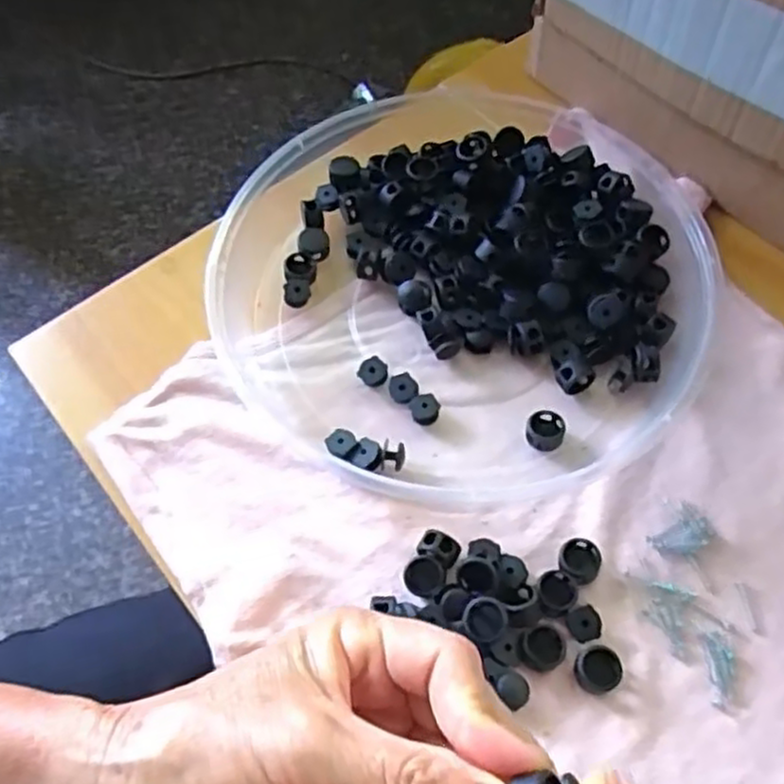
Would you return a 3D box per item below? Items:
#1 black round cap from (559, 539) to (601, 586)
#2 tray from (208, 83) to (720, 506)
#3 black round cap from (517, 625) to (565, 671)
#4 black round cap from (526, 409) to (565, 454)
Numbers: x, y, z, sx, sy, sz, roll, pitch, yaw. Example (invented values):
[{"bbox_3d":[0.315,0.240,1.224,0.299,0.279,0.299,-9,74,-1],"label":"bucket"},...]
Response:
[{"bbox_3d":[0.079,0.071,0.311,0.017,0.007,0.017,-2,61,3],"label":"black round cap"},{"bbox_3d":[0.038,-0.062,0.370,0.223,0.036,0.230,-2,61,3],"label":"tray"},{"bbox_3d":[0.060,0.102,0.294,0.018,0.005,0.016,-17,61,-6],"label":"black round cap"},{"bbox_3d":[0.070,0.019,0.339,0.017,0.010,0.019,16,63,12],"label":"black round cap"}]

